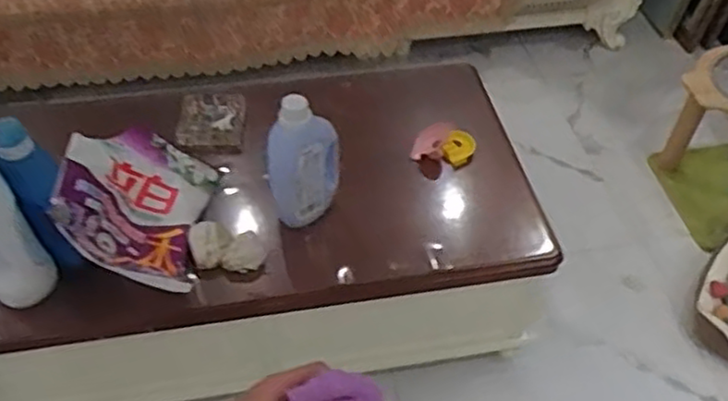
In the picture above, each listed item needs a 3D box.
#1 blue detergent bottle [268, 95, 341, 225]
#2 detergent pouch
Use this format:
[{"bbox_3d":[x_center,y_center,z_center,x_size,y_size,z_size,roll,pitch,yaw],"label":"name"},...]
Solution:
[{"bbox_3d":[-0.119,-0.069,1.370,0.141,0.311,0.081,-8,49,-8],"label":"blue detergent bottle"},{"bbox_3d":[-0.449,-0.002,1.373,0.285,0.076,0.354,29,41,-27],"label":"detergent pouch"}]

